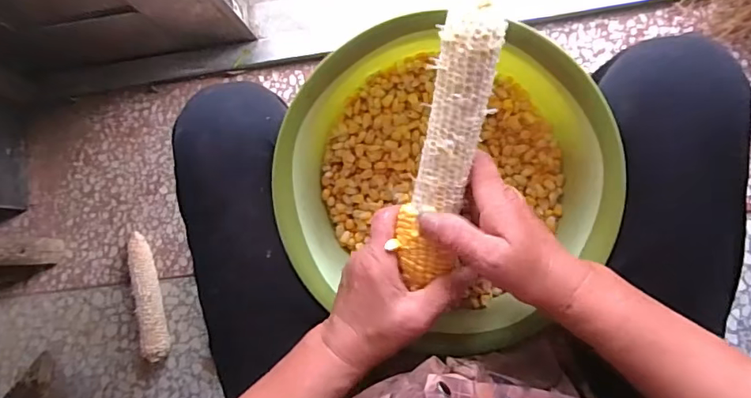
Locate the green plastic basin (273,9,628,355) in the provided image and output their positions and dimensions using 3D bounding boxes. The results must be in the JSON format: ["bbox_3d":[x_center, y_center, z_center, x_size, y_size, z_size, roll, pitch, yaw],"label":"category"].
[{"bbox_3d":[0.051,-0.004,0.411,0.251,0.106,0.250,-1,84,7],"label":"green plastic basin"}]

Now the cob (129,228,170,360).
[{"bbox_3d":[-0.386,0.165,0.847,0.041,0.042,0.212,-15,82,5],"label":"cob"}]

